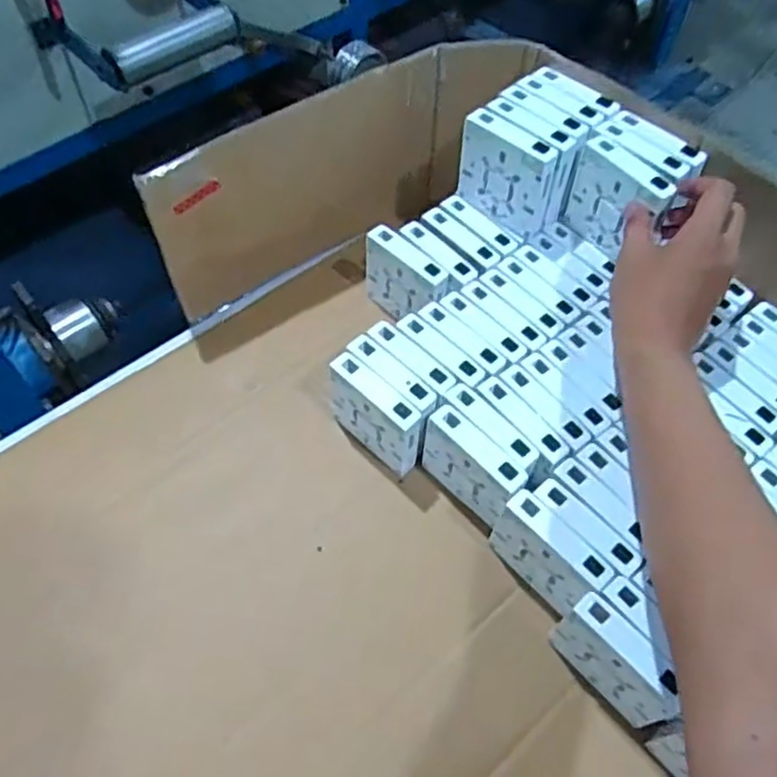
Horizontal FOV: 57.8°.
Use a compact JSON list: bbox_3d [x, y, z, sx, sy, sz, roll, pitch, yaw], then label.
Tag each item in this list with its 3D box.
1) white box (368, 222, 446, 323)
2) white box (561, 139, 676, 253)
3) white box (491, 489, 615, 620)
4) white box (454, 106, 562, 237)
[{"bbox_3d":[0.017,-0.096,0.664,0.026,0.085,0.093,-34,64,-21],"label":"white box"},{"bbox_3d":[0.194,-0.158,0.597,0.023,0.081,0.084,-30,63,-19],"label":"white box"},{"bbox_3d":[0.118,0.127,0.528,0.026,0.082,0.085,-35,65,-22],"label":"white box"},{"bbox_3d":[0.102,-0.189,0.619,0.086,0.085,0.024,39,64,21],"label":"white box"}]

